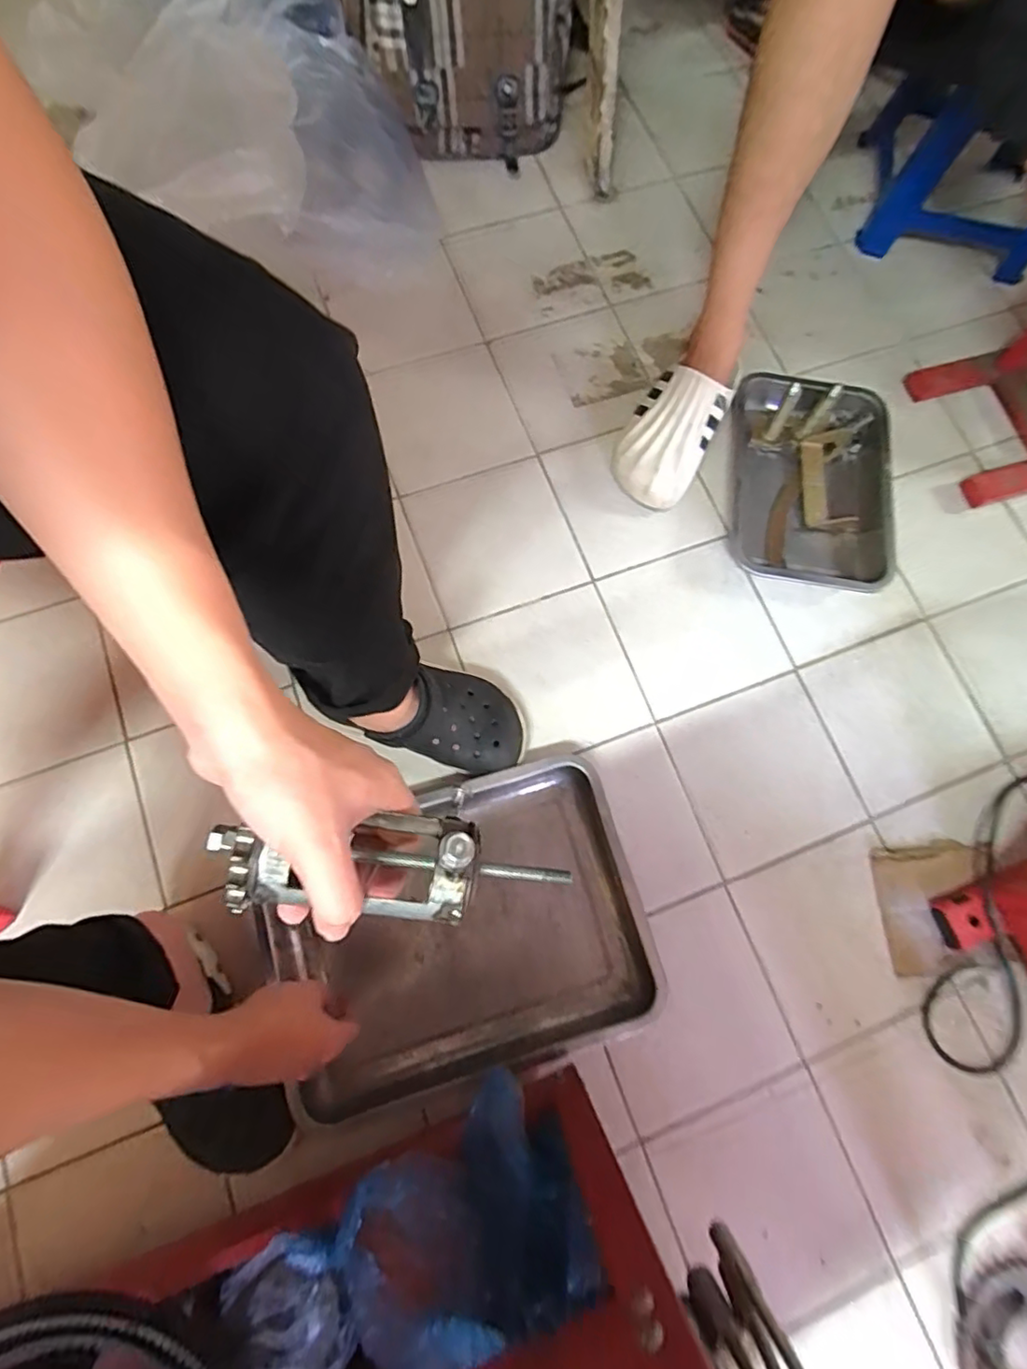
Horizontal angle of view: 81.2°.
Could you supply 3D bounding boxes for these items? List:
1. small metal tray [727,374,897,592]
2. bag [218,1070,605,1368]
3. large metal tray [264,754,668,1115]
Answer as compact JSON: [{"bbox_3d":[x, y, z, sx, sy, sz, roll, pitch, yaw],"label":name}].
[{"bbox_3d":[0.415,-0.273,0.808,0.220,0.050,0.311,8,76,2],"label":"small metal tray"},{"bbox_3d":[-0.085,0.464,0.476,0.320,0.080,0.140,-34,79,-10],"label":"bag"},{"bbox_3d":[-0.058,0.261,0.653,0.393,0.054,0.277,-14,77,-3],"label":"large metal tray"}]

